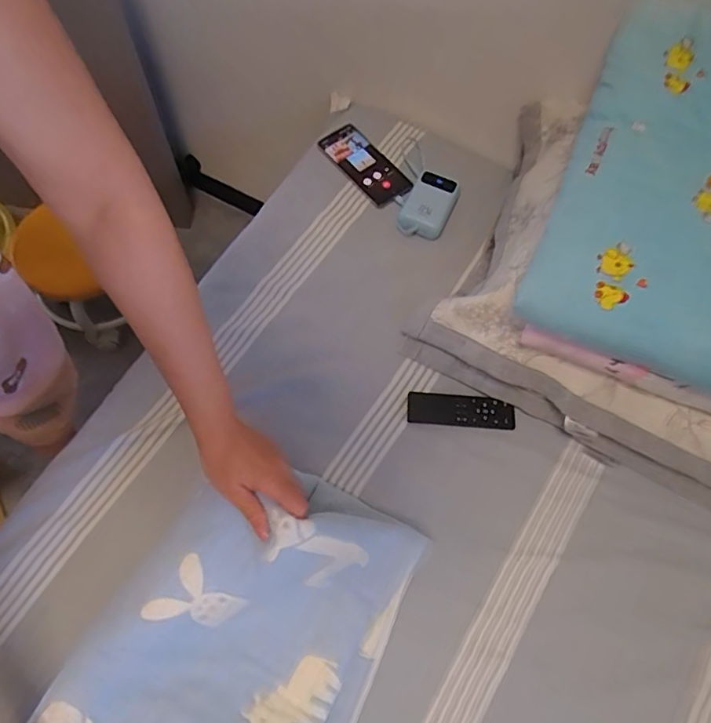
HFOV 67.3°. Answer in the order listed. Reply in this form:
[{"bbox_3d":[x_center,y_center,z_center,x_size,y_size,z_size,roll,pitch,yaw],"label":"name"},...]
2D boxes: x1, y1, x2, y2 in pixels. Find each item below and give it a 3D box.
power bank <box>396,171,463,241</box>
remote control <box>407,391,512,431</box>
[{"bbox_3d":[0.114,-0.247,0.846,0.077,0.031,0.112,24,67,9],"label":"power bank"},{"bbox_3d":[0.138,0.065,0.700,0.138,0.011,0.043,6,65,1],"label":"remote control"}]

